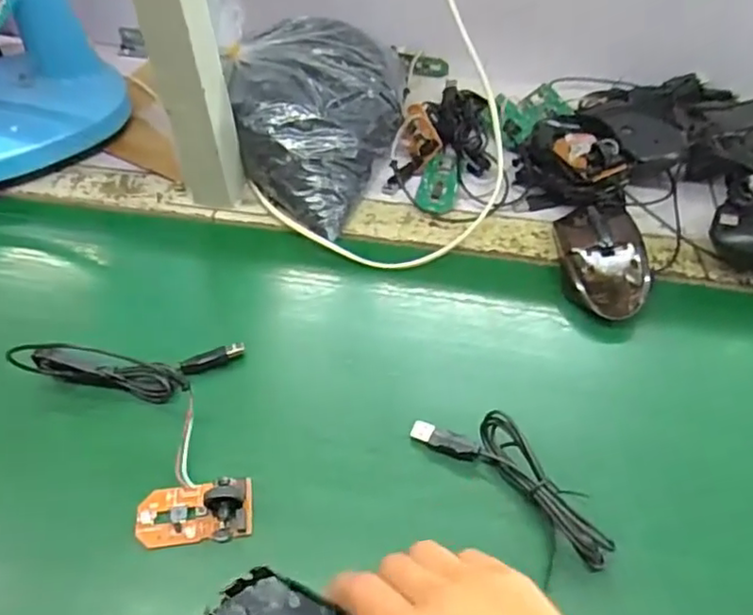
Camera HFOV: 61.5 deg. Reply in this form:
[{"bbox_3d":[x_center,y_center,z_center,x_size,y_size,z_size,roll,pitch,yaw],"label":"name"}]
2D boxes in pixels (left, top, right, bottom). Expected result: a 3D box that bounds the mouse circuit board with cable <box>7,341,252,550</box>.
[{"bbox_3d":[-0.164,0.083,0.413,0.165,0.023,0.142,-5,50,0],"label":"mouse circuit board with cable"}]

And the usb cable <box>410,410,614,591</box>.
[{"bbox_3d":[0.081,0.105,0.386,0.046,0.023,0.129,-30,54,-20],"label":"usb cable"}]

